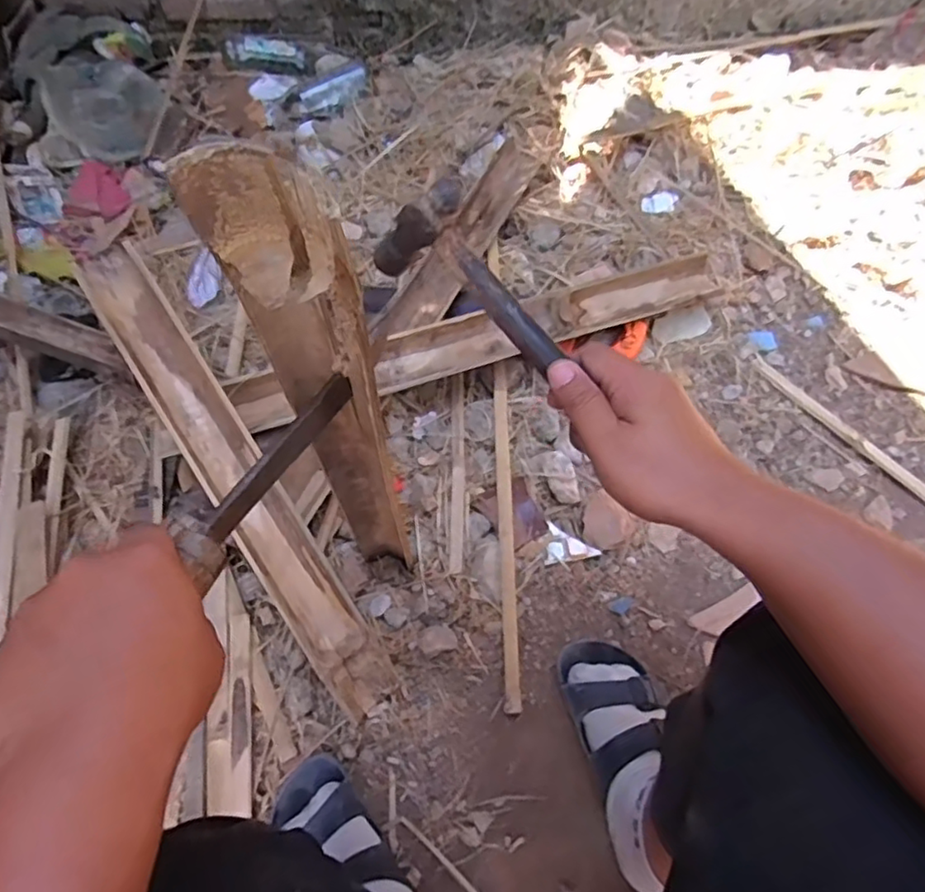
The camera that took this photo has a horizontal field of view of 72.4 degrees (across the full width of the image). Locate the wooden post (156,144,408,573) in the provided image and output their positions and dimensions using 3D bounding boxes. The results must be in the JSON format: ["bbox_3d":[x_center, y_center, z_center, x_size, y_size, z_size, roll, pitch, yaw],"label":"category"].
[{"bbox_3d":[-0.087,0.011,0.511,0.053,0.552,0.071,-34,65,-17],"label":"wooden post"}]

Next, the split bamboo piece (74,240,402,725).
[{"bbox_3d":[-0.268,0.032,0.746,0.077,0.041,0.637,-32,85,-14],"label":"split bamboo piece"}]

